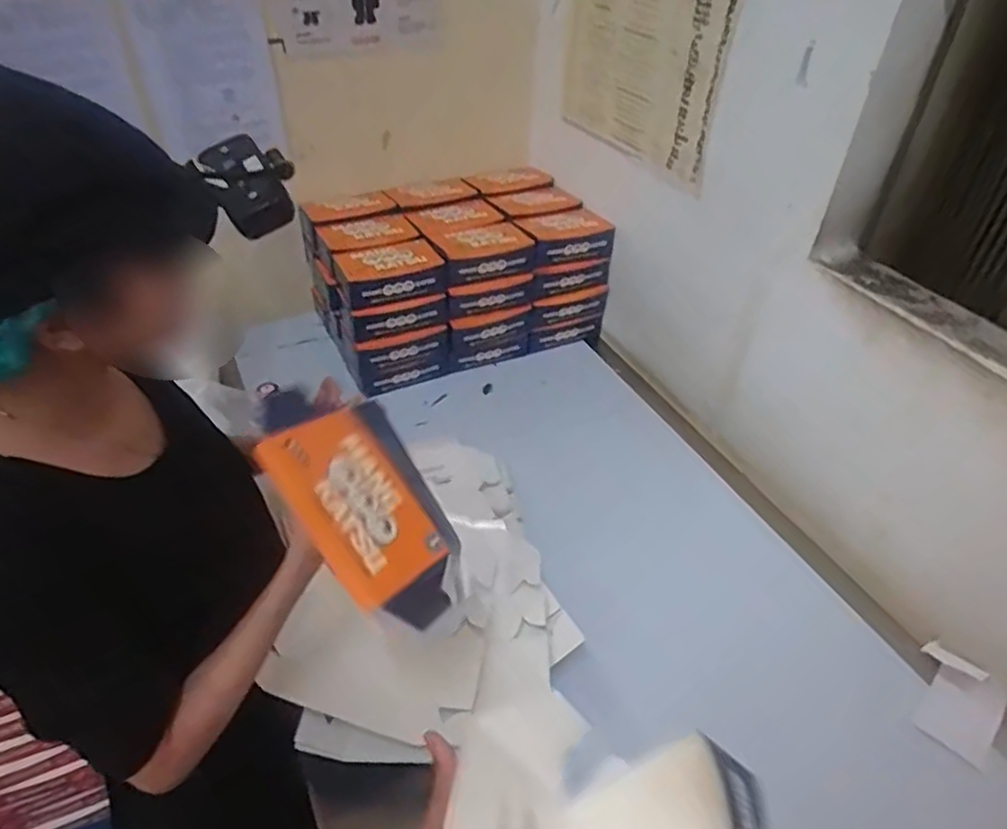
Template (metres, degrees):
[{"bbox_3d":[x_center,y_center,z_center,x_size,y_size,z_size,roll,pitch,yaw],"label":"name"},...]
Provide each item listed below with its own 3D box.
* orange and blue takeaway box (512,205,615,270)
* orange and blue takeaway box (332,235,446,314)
[{"bbox_3d":[0.115,-0.362,1.380,0.180,0.058,0.134,-17,44,-21],"label":"orange and blue takeaway box"},{"bbox_3d":[-0.204,-0.250,1.215,0.179,0.056,0.122,-13,43,-17],"label":"orange and blue takeaway box"}]

